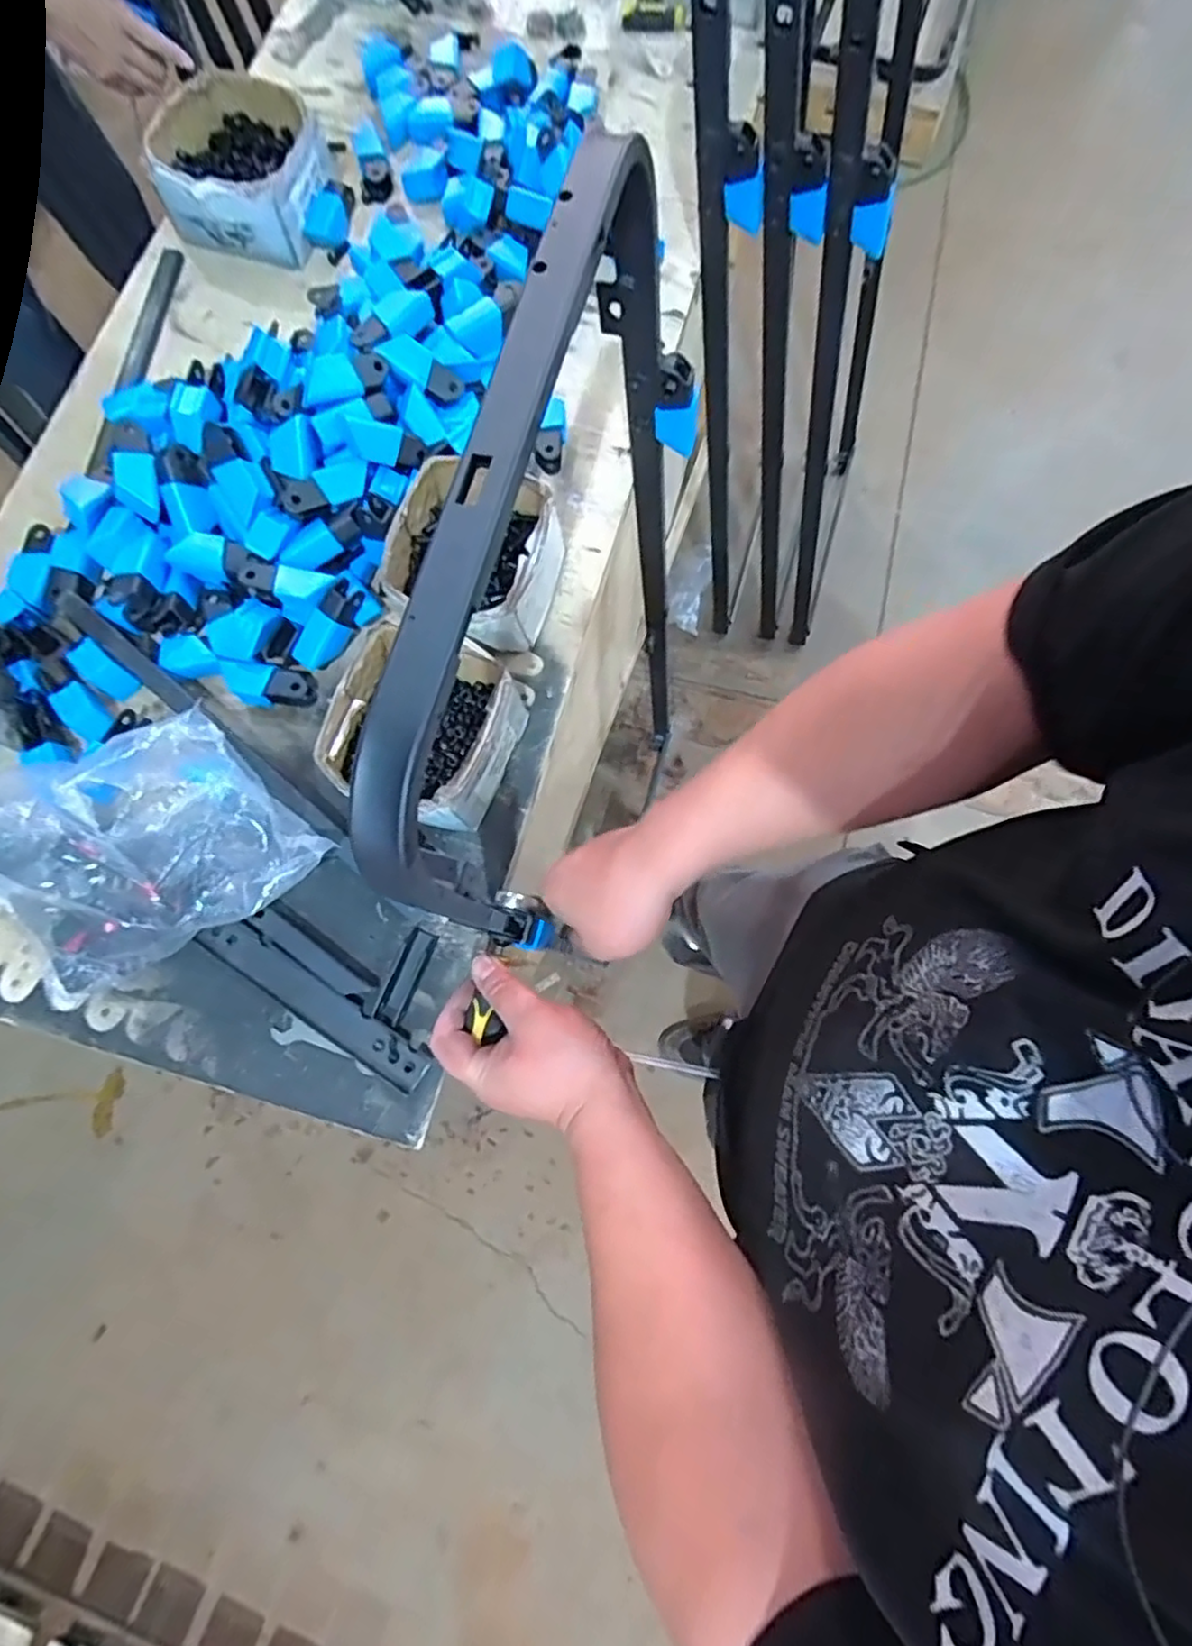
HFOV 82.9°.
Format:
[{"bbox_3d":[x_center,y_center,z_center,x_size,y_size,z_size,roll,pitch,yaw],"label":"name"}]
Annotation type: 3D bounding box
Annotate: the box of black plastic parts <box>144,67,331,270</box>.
[{"bbox_3d":[-0.402,-0.747,0.772,0.178,0.079,0.184,10,78,2],"label":"box of black plastic parts"}]

